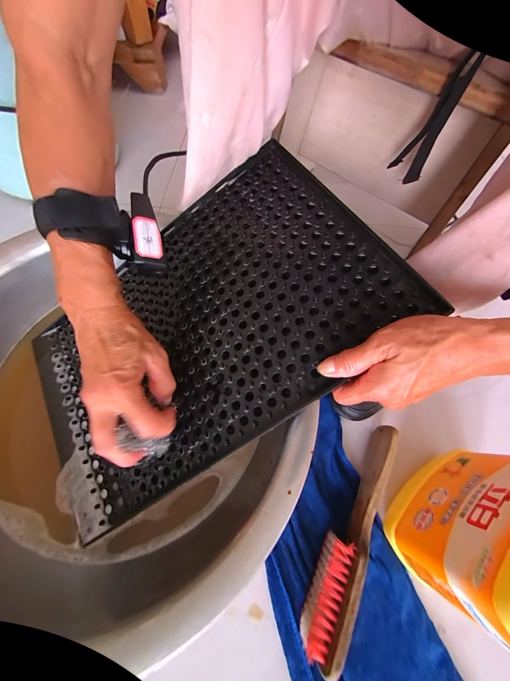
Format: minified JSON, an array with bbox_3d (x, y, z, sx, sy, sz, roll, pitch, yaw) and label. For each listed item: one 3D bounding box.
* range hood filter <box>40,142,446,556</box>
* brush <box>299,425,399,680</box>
[{"bbox_3d":[-0.072,-0.011,0.255,0.399,0.011,0.261,-36,71,7],"label":"range hood filter"},{"bbox_3d":[0.108,0.200,0.260,0.030,0.049,0.223,27,69,10],"label":"brush"}]

